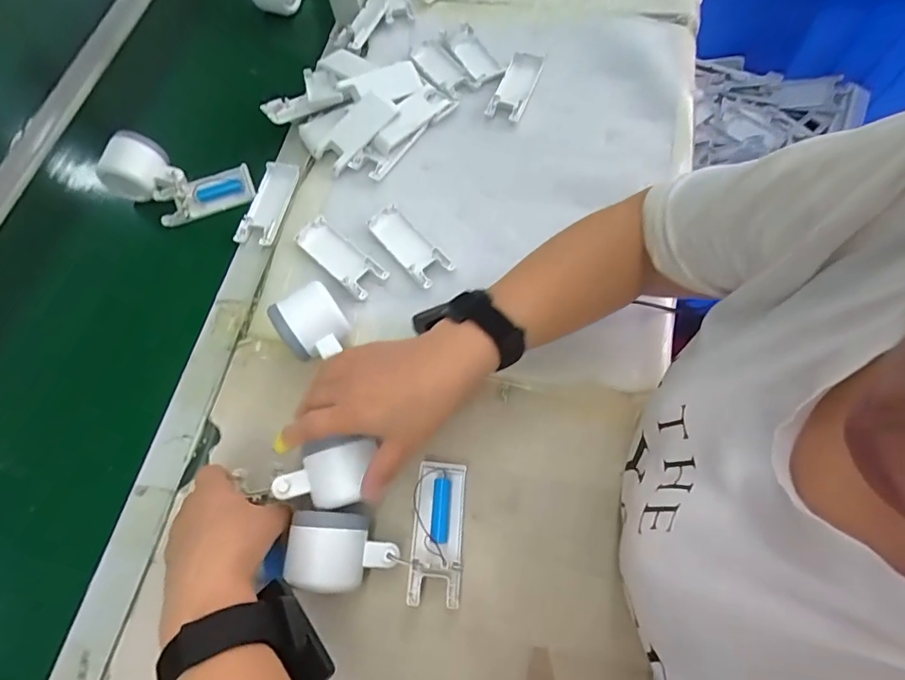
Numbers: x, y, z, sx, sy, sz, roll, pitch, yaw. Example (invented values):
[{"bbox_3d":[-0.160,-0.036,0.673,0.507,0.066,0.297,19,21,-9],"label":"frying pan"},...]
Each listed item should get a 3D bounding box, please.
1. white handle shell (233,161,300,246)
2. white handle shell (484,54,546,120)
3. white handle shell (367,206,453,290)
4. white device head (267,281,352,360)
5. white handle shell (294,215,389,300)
[{"bbox_3d":[-0.205,-0.155,0.536,0.044,0.010,0.103,9,69,9],"label":"white handle shell"},{"bbox_3d":[0.074,-0.297,0.576,0.042,0.032,0.096,18,68,8],"label":"white handle shell"},{"bbox_3d":[-0.045,-0.098,0.501,0.038,0.007,0.102,-40,69,-11],"label":"white handle shell"},{"bbox_3d":[-0.124,-0.012,0.441,0.058,0.052,0.061,-36,69,-10],"label":"white device head"},{"bbox_3d":[-0.113,-0.084,0.486,0.101,0.006,0.036,39,76,19],"label":"white handle shell"}]

